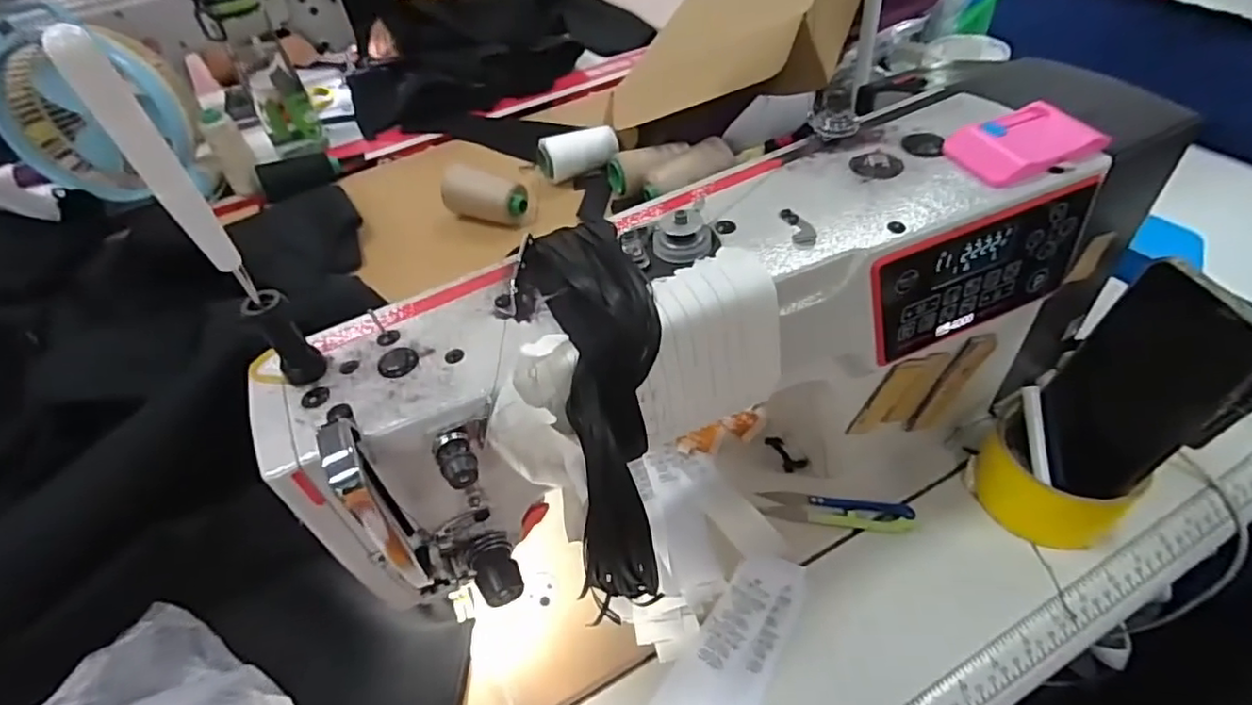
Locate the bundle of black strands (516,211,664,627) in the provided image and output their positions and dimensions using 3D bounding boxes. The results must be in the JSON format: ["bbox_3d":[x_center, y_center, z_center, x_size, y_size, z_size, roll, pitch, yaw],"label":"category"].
[{"bbox_3d":[-0.011,0.035,0.288,0.056,0.190,0.053,-7,5,-2],"label":"bundle of black strands"}]

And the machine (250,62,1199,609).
[{"bbox_3d":[0.056,0.029,0.368,0.432,0.226,0.139,-20,46,-12],"label":"machine"}]

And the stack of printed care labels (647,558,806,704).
[{"bbox_3d":[0.060,0.198,0.374,0.063,0.011,0.166,22,53,27],"label":"stack of printed care labels"}]

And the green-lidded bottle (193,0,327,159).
[{"bbox_3d":[-0.514,-0.391,0.881,0.083,0.242,0.084,-27,48,-18],"label":"green-lidded bottle"}]

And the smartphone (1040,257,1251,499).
[{"bbox_3d":[0.296,0.020,0.363,0.011,0.151,0.086,-1,46,-6],"label":"smartphone"}]

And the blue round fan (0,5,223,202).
[{"bbox_3d":[-0.698,-0.325,0.811,0.216,0.225,0.106,-10,45,-2],"label":"blue round fan"}]

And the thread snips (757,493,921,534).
[{"bbox_3d":[0.148,0.109,0.433,0.100,0.012,0.024,4,46,12],"label":"thread snips"}]

